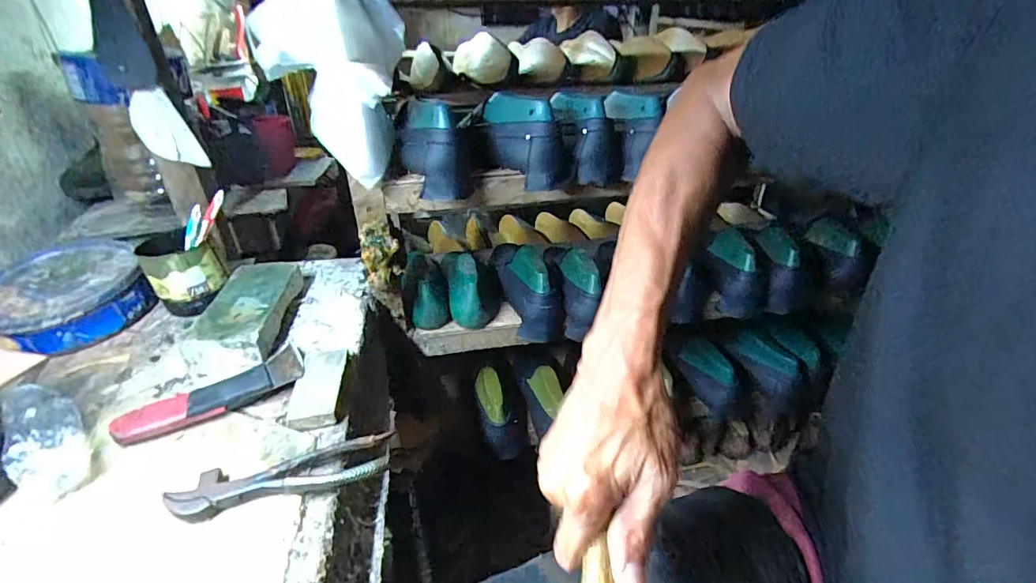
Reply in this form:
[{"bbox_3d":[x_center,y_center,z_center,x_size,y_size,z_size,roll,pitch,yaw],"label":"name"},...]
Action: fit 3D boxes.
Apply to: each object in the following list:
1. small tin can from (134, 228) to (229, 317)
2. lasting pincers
[{"bbox_3d":[-0.461,-0.029,0.646,0.083,0.094,0.095,-26,42,-36],"label":"small tin can"},{"bbox_3d":[-0.208,0.164,0.419,0.181,0.025,0.045,-6,33,-12],"label":"lasting pincers"}]

